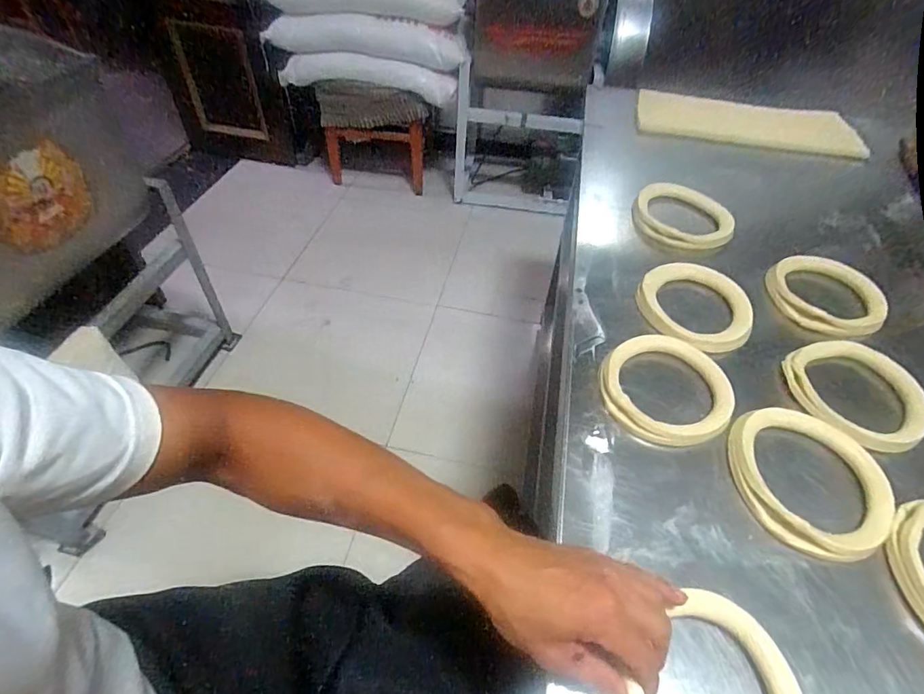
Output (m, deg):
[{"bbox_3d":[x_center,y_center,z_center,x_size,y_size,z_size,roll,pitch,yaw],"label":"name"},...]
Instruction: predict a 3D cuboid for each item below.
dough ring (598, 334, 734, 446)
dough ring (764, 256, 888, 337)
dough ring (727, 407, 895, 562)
[{"bbox_3d":[0.214,0.041,0.500,0.140,0.012,0.130,3,48,-3],"label":"dough ring"},{"bbox_3d":[0.471,-0.069,0.620,0.134,0.034,0.134,2,48,-2],"label":"dough ring"},{"bbox_3d":[0.320,0.118,0.437,0.136,0.015,0.138,3,48,-3],"label":"dough ring"}]

